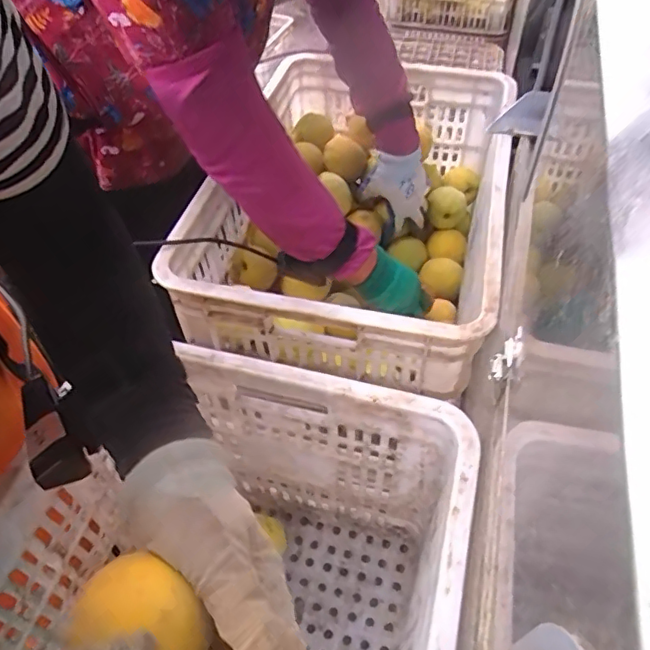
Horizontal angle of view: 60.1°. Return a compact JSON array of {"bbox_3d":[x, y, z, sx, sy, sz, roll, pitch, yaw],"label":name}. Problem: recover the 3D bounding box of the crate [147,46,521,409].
[{"bbox_3d":[0.051,-0.148,0.801,0.344,0.230,0.538,10,52,10],"label":"crate"}]

